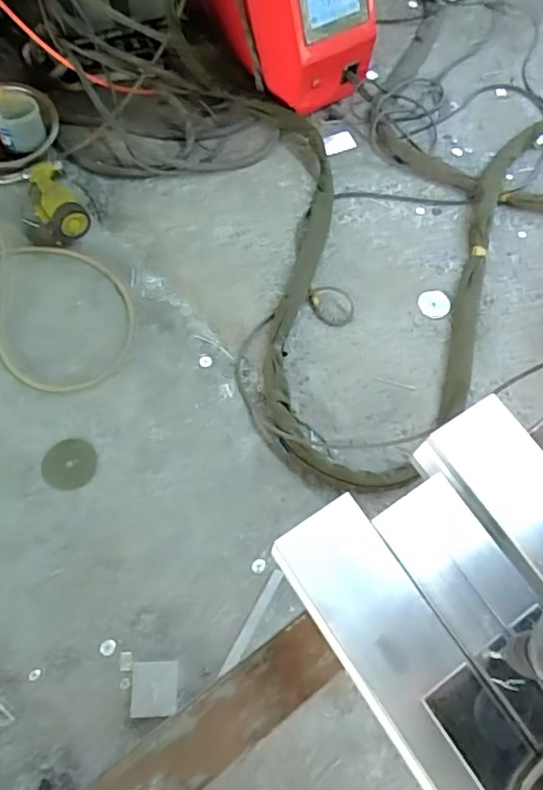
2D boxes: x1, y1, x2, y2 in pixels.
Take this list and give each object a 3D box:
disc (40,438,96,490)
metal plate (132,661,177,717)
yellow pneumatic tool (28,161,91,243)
[{"bbox_3d":[-0.427,0.144,1.198,0.109,0.004,0.109,1,68,-2],"label":"disc"},{"bbox_3d":[-0.212,0.531,1.032,0.081,0.004,0.088,-2,62,-2],"label":"metal plate"},{"bbox_3d":[-0.543,-0.493,1.399,0.101,0.084,0.249,-30,72,-13],"label":"yellow pneumatic tool"}]

